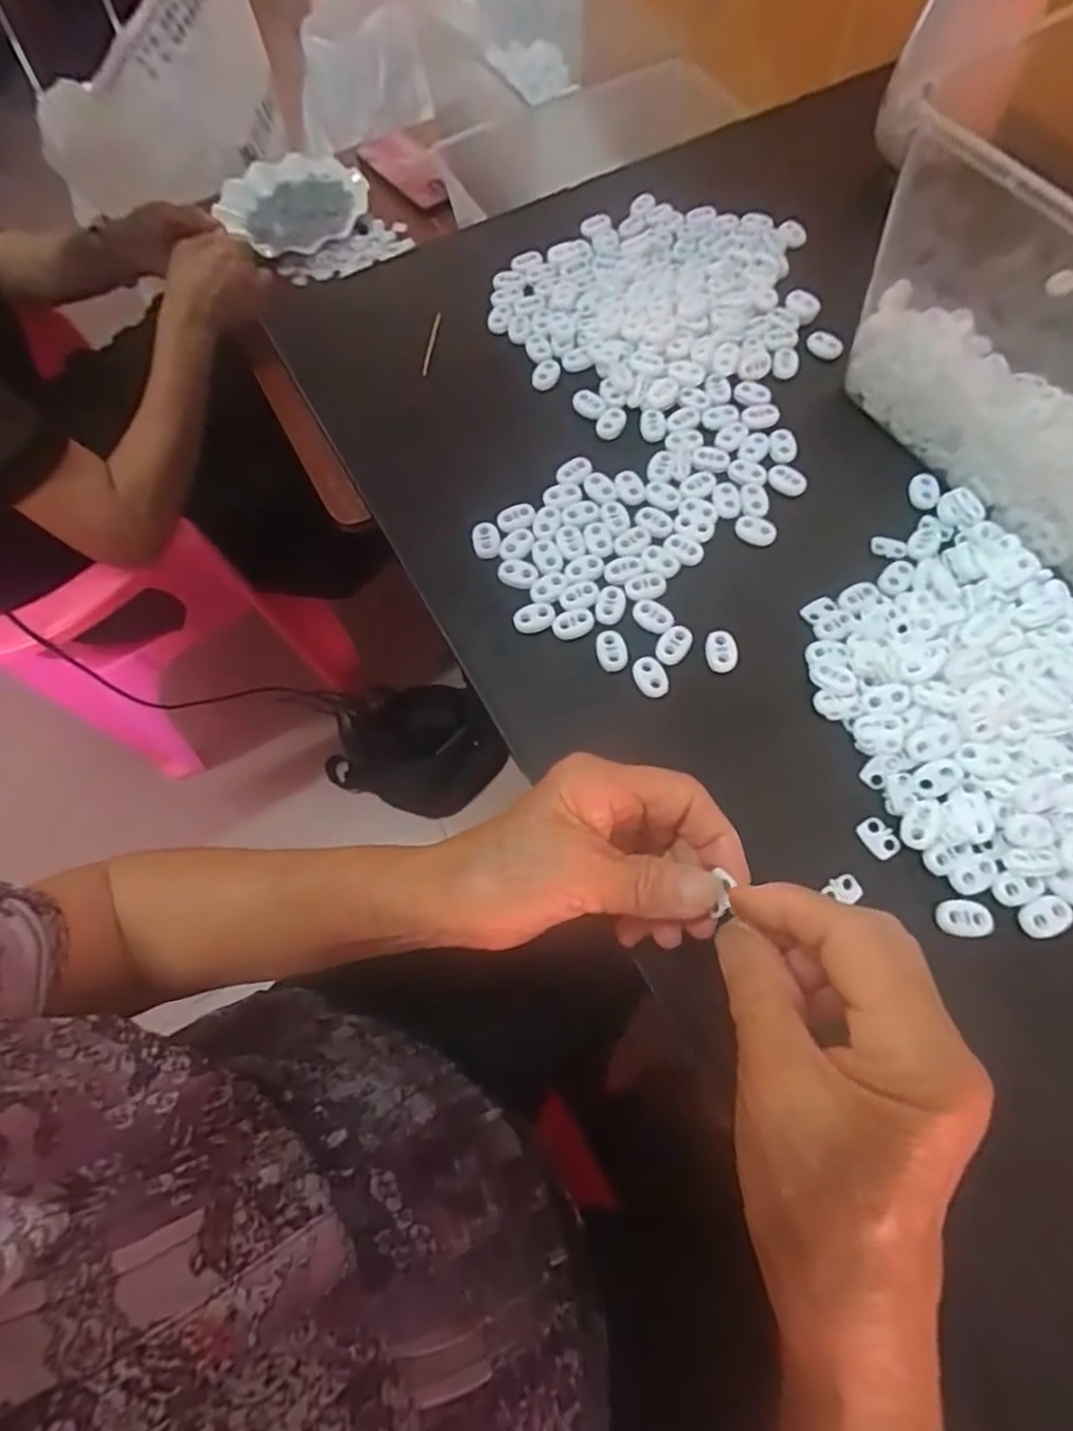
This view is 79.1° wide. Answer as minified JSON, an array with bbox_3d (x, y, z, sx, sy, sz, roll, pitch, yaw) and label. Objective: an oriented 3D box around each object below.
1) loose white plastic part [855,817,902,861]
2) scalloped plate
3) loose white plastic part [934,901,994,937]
[{"bbox_3d":[0.160,0.057,0.302,0.014,0.004,0.020,-34,71,-10],"label":"loose white plastic part"},{"bbox_3d":[-0.309,-0.647,0.828,0.189,0.032,0.200,-1,69,3],"label":"scalloped plate"},{"bbox_3d":[0.189,0.089,0.286,0.022,0.004,0.014,3,69,4],"label":"loose white plastic part"}]

